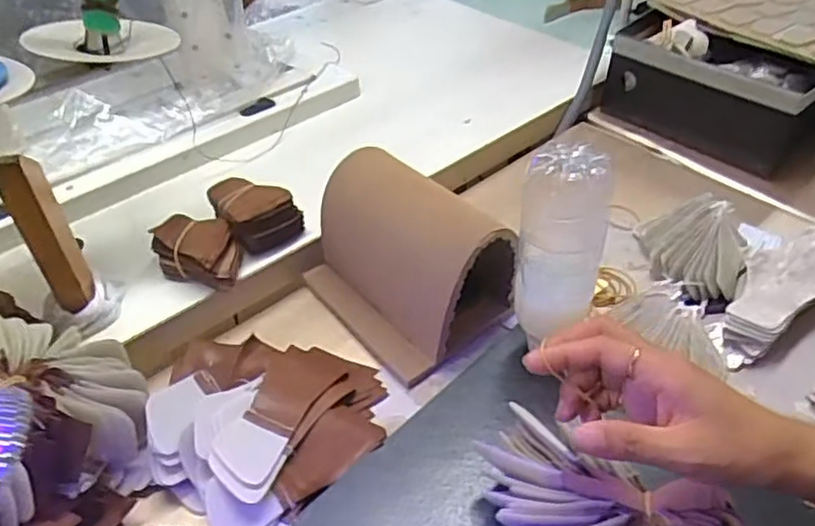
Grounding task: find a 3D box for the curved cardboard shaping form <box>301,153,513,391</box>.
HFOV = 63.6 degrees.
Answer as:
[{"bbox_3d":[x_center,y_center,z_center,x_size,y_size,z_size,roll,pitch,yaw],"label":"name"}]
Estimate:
[{"bbox_3d":[-0.003,-0.015,0.627,0.132,0.105,0.181,-27,48,-25],"label":"curved cardboard shaping form"}]

